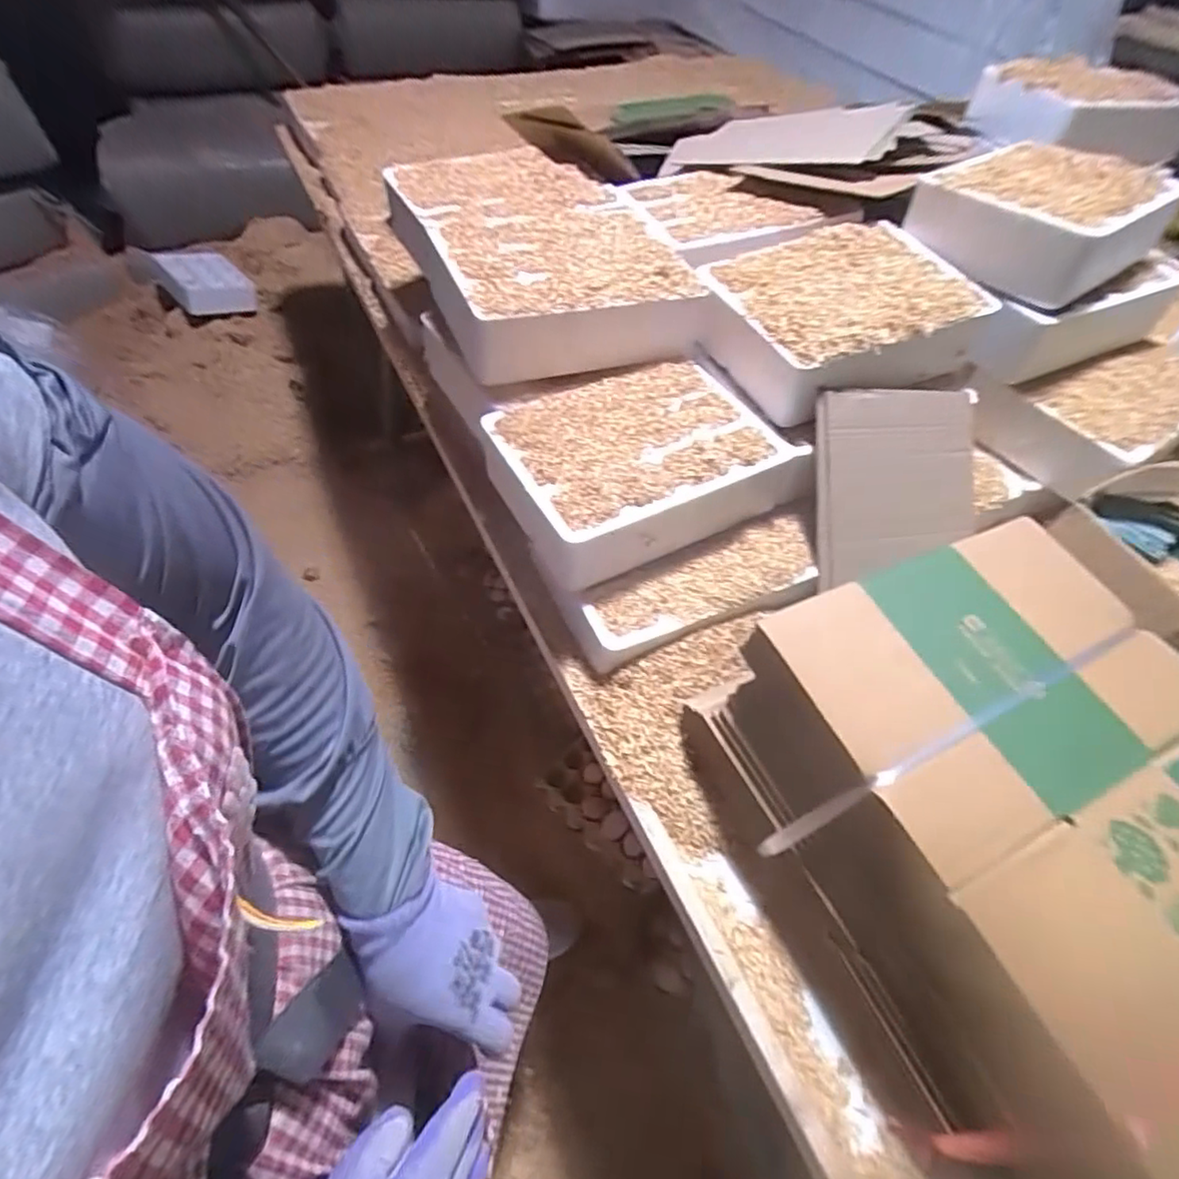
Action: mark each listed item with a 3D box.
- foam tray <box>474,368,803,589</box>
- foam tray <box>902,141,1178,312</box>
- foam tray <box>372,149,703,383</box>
[{"bbox_3d":[0.047,-0.128,0.613,0.267,0.063,0.196,-24,58,-21],"label":"foam tray"},{"bbox_3d":[0.476,-0.400,0.665,0.230,0.064,0.189,-31,61,-25],"label":"foam tray"},{"bbox_3d":[-0.062,-0.377,0.710,0.250,0.090,0.377,-15,55,-15],"label":"foam tray"}]

